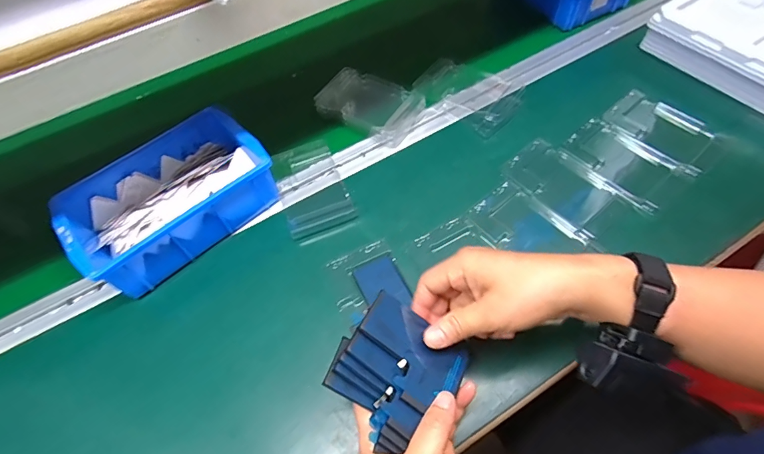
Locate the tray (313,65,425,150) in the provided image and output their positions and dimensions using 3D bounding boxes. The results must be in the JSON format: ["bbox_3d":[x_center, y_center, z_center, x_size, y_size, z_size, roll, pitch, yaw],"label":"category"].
[{"bbox_3d":[-0.013,-0.161,0.535,0.123,0.028,0.086,27,63,21],"label":"tray"}]

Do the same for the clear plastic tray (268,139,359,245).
[{"bbox_3d":[-0.081,-0.044,0.474,0.073,0.013,0.142,-21,57,-9],"label":"clear plastic tray"}]

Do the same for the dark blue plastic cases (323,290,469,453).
[{"bbox_3d":[0.010,0.107,0.307,0.085,0.016,0.091,39,56,4],"label":"dark blue plastic cases"}]

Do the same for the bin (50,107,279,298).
[{"bbox_3d":[-0.230,-0.034,0.451,0.202,0.063,0.141,-39,61,-19],"label":"bin"}]

